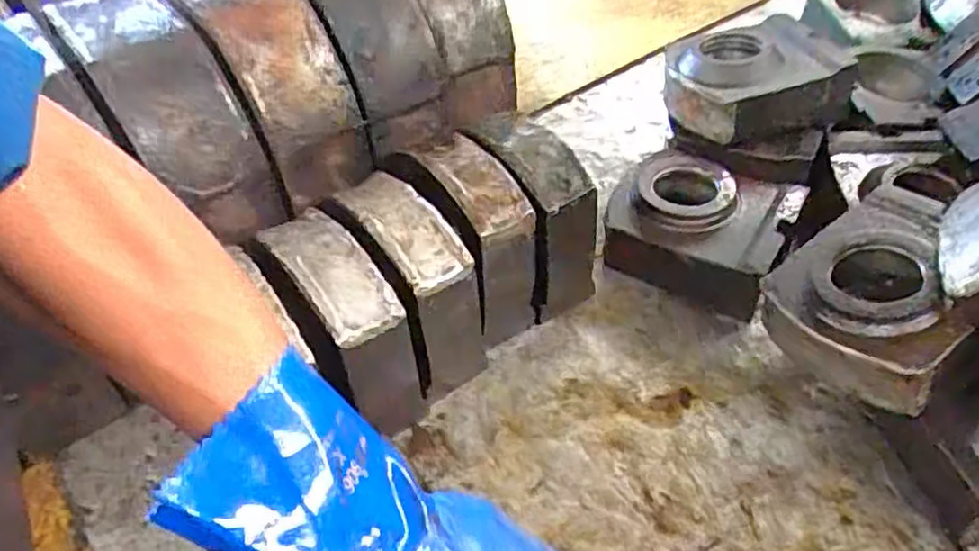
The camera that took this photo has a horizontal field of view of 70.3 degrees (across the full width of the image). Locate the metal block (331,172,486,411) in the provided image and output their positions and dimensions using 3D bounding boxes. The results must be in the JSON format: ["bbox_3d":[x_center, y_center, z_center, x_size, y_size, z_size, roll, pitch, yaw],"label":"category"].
[{"bbox_3d":[-0.065,0.017,0.639,0.068,0.185,0.157,-28,51,-20],"label":"metal block"}]

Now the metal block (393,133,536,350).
[{"bbox_3d":[-0.017,-0.027,0.681,0.071,0.185,0.126,-32,53,-23],"label":"metal block"}]

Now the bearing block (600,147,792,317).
[{"bbox_3d":[0.218,-0.047,0.743,0.175,0.077,0.142,18,51,20],"label":"bearing block"}]

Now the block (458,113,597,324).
[{"bbox_3d":[0.040,-0.059,0.707,0.069,0.183,0.137,-28,51,-20],"label":"block"}]

